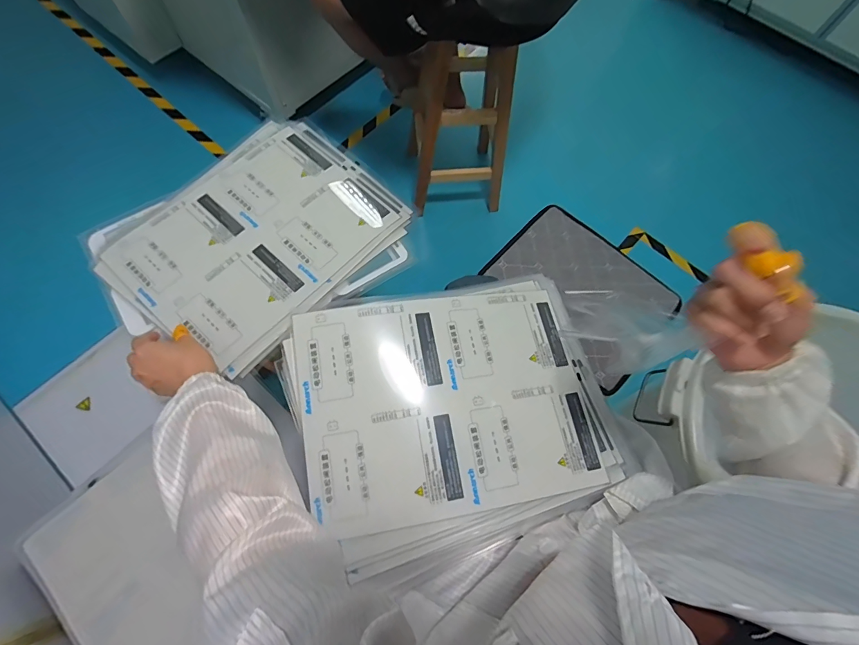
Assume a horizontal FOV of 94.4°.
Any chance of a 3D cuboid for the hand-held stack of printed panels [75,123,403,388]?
[{"bbox_3d":[-0.268,-0.132,0.635,0.425,0.019,0.351,-42,77,-16],"label":"hand-held stack of printed panels"}]

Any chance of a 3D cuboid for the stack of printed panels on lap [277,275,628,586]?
[{"bbox_3d":[0.033,0.106,0.515,0.387,0.047,0.323,-15,71,-8],"label":"stack of printed panels on lap"}]

